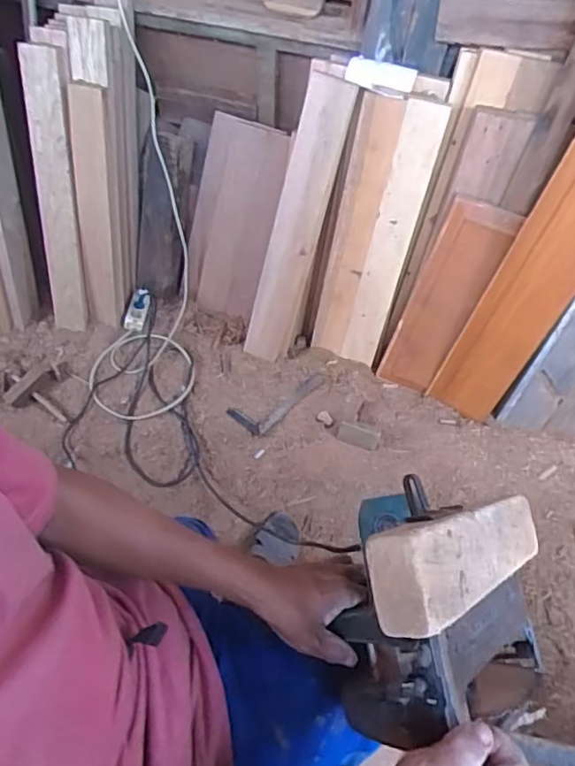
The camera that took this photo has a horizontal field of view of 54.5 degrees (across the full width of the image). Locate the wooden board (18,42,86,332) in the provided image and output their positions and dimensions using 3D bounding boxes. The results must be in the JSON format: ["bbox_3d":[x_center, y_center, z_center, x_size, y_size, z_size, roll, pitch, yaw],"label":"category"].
[{"bbox_3d":[-0.589,-0.452,1.423,0.097,0.710,0.058,11,35,3],"label":"wooden board"}]

